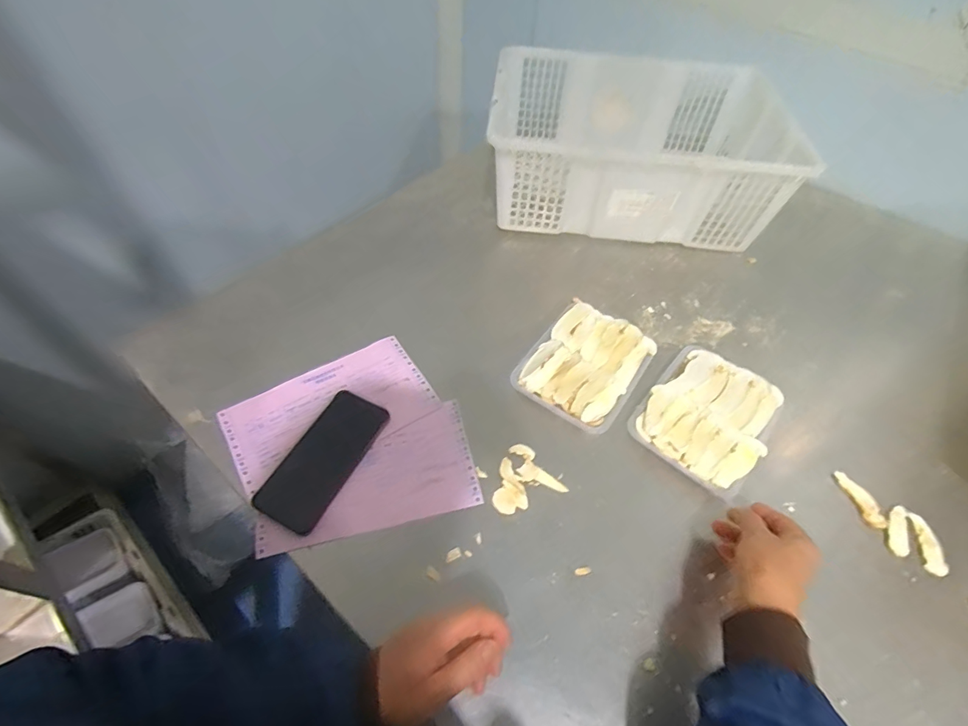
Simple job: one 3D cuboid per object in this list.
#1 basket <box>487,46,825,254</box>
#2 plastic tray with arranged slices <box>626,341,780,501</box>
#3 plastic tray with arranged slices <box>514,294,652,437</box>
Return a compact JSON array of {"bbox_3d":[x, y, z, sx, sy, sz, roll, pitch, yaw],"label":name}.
[{"bbox_3d":[0.258,-0.374,0.806,0.452,0.183,0.354,4,53,2],"label":"basket"},{"bbox_3d":[0.277,0.062,0.563,0.136,0.024,0.174,35,60,23],"label":"plastic tray with arranged slices"},{"bbox_3d":[0.133,0.000,0.599,0.135,0.030,0.164,31,58,21],"label":"plastic tray with arranged slices"}]

